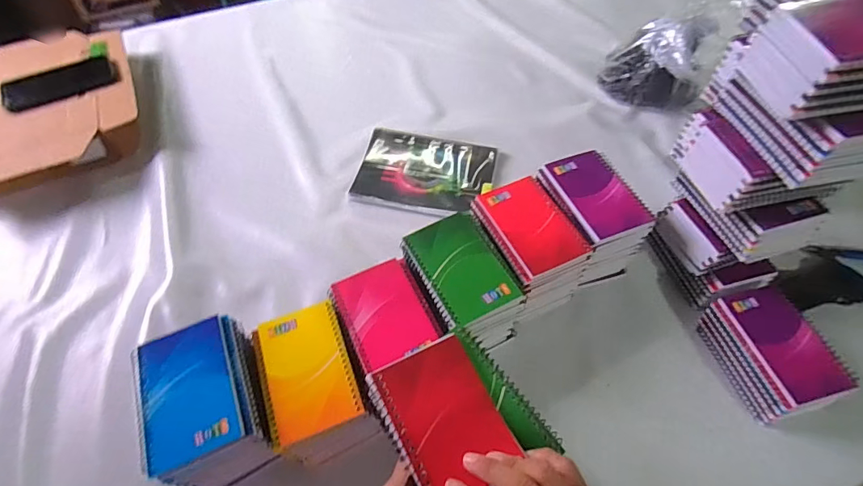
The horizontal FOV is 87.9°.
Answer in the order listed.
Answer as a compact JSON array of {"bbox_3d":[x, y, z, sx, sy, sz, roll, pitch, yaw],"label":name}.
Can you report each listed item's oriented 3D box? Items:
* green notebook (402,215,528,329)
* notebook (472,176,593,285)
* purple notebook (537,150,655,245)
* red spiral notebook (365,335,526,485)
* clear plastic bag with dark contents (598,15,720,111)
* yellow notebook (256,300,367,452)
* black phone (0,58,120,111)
[{"bbox_3d":[0.034,0.027,0.501,0.088,0.013,0.132,-26,61,-14],"label":"green notebook"},{"bbox_3d":[0.118,-0.022,0.540,0.092,0.013,0.133,-23,60,-12],"label":"notebook"},{"bbox_3d":[0.207,-0.064,0.568,0.093,0.014,0.134,-20,60,-11],"label":"purple notebook"},{"bbox_3d":[0.015,0.143,0.343,0.086,0.005,0.129,-22,67,-26],"label":"red spiral notebook"},{"bbox_3d":[0.384,-0.314,0.775,0.150,0.160,0.109,16,58,12],"label":"clear plastic bag with dark contents"},{"bbox_3d":[-0.127,0.126,0.451,0.086,0.007,0.128,-19,60,-11],"label":"yellow notebook"},{"bbox_3d":[-0.639,-0.278,0.772,0.171,0.017,0.071,-29,60,-17],"label":"black phone"}]

